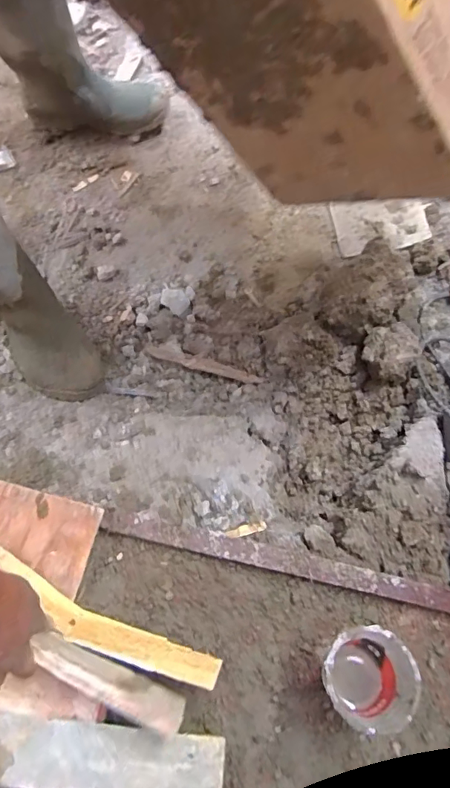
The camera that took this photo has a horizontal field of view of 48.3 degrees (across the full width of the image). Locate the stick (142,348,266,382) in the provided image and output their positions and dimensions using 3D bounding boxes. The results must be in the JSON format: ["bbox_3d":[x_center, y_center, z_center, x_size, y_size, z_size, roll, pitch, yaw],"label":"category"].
[{"bbox_3d":[-0.034,-0.048,0.821,0.195,0.023,0.024,16,73,6],"label":"stick"}]

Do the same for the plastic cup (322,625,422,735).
[{"bbox_3d":[0.150,0.298,0.544,0.084,0.106,0.091,0,70,-1],"label":"plastic cup"}]

